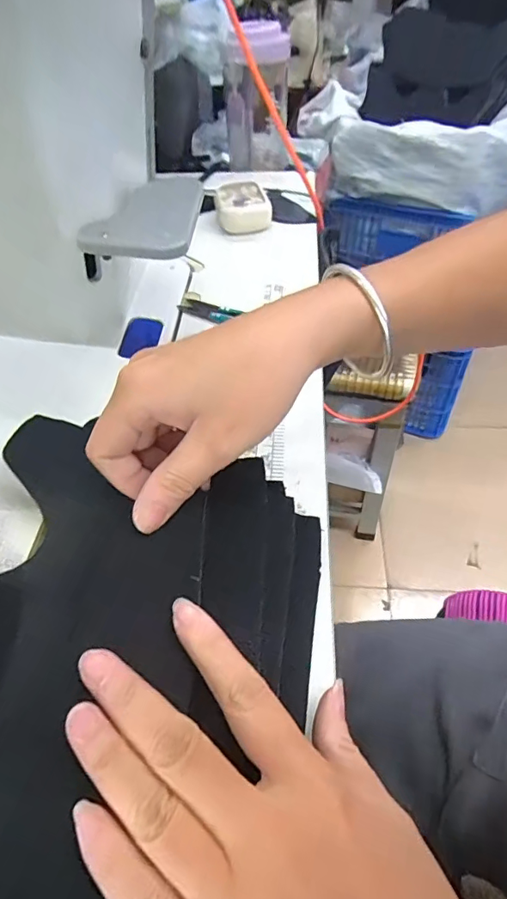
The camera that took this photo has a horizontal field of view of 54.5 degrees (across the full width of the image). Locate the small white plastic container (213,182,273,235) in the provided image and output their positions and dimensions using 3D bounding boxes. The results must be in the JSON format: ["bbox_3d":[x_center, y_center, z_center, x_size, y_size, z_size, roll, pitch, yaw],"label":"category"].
[{"bbox_3d":[-0.013,-0.259,0.529,0.054,0.030,0.069,-7,48,-4],"label":"small white plastic container"}]

